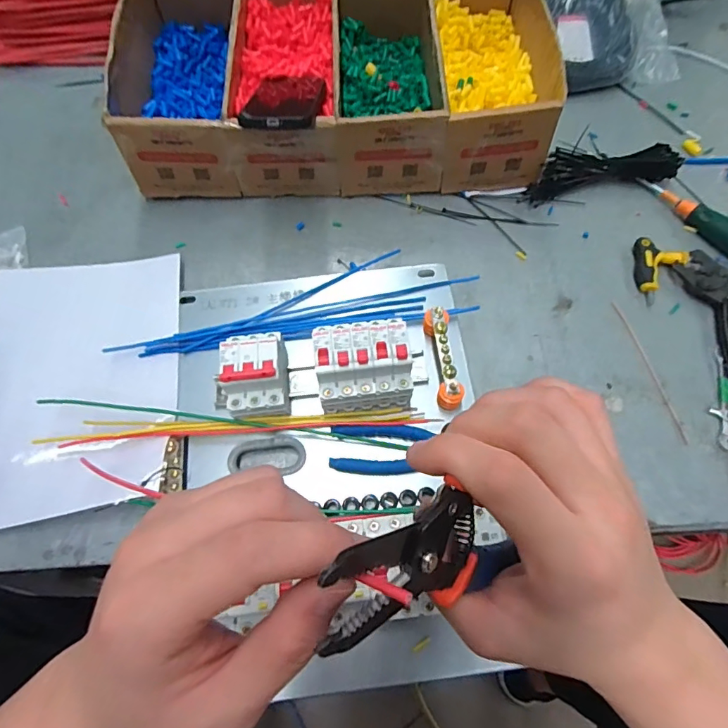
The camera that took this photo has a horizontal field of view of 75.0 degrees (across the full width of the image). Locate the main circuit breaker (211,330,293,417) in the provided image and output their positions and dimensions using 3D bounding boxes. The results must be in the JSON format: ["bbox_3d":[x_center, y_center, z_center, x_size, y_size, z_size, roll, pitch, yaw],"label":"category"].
[{"bbox_3d":[-0.106,0.011,0.455,0.062,0.072,0.079,-2,64,-1],"label":"main circuit breaker"}]

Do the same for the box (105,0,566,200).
[{"bbox_3d":[-0.039,-0.380,0.627,0.520,0.121,0.324,-1,64,0],"label":"box"}]

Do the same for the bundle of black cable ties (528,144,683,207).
[{"bbox_3d":[0.307,-0.249,0.611,0.197,0.041,0.046,-12,65,-6],"label":"bundle of black cable ties"}]

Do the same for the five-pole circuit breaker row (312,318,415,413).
[{"bbox_3d":[-0.001,0.002,0.461,0.090,0.070,0.079,-3,64,-1],"label":"five-pole circuit breaker row"}]

